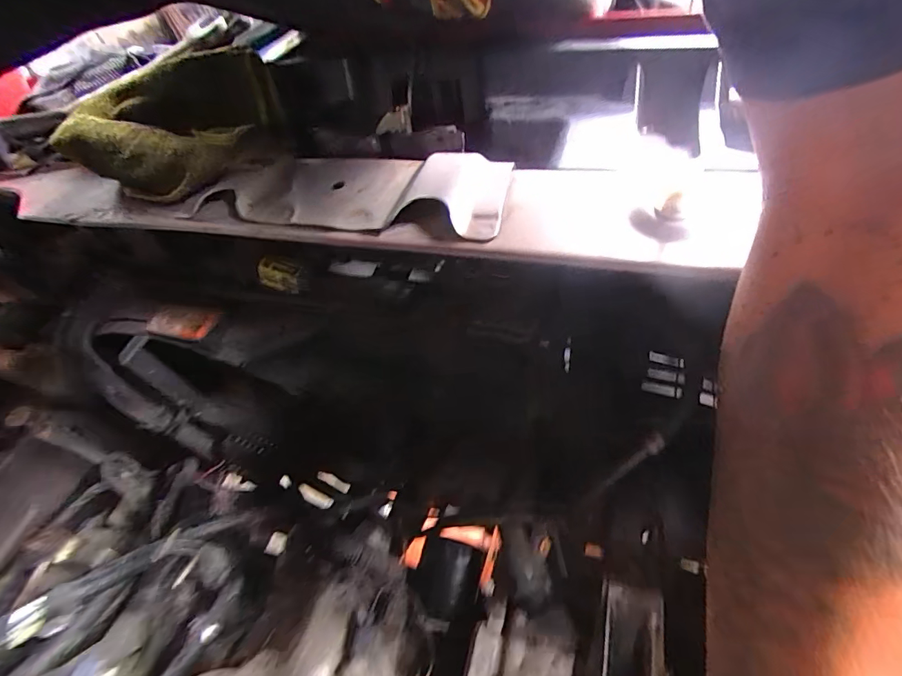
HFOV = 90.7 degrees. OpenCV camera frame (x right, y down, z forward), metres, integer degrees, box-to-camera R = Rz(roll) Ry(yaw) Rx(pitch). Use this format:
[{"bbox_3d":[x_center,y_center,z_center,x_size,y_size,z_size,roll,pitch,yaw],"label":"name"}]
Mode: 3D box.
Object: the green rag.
[{"bbox_3d":[-0.192,-0.140,0.290,0.133,0.044,0.113,-3,52,4],"label":"green rag"}]

